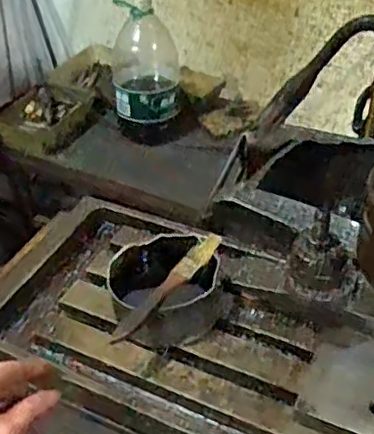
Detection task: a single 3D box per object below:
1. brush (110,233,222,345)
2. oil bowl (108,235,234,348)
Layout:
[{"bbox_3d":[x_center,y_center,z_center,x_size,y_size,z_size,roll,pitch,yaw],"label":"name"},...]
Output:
[{"bbox_3d":[-0.015,0.065,0.560,0.021,0.012,0.150,25,48,28],"label":"brush"},{"bbox_3d":[-0.027,0.071,0.598,0.110,0.070,0.123,-26,46,-24],"label":"oil bowl"}]

